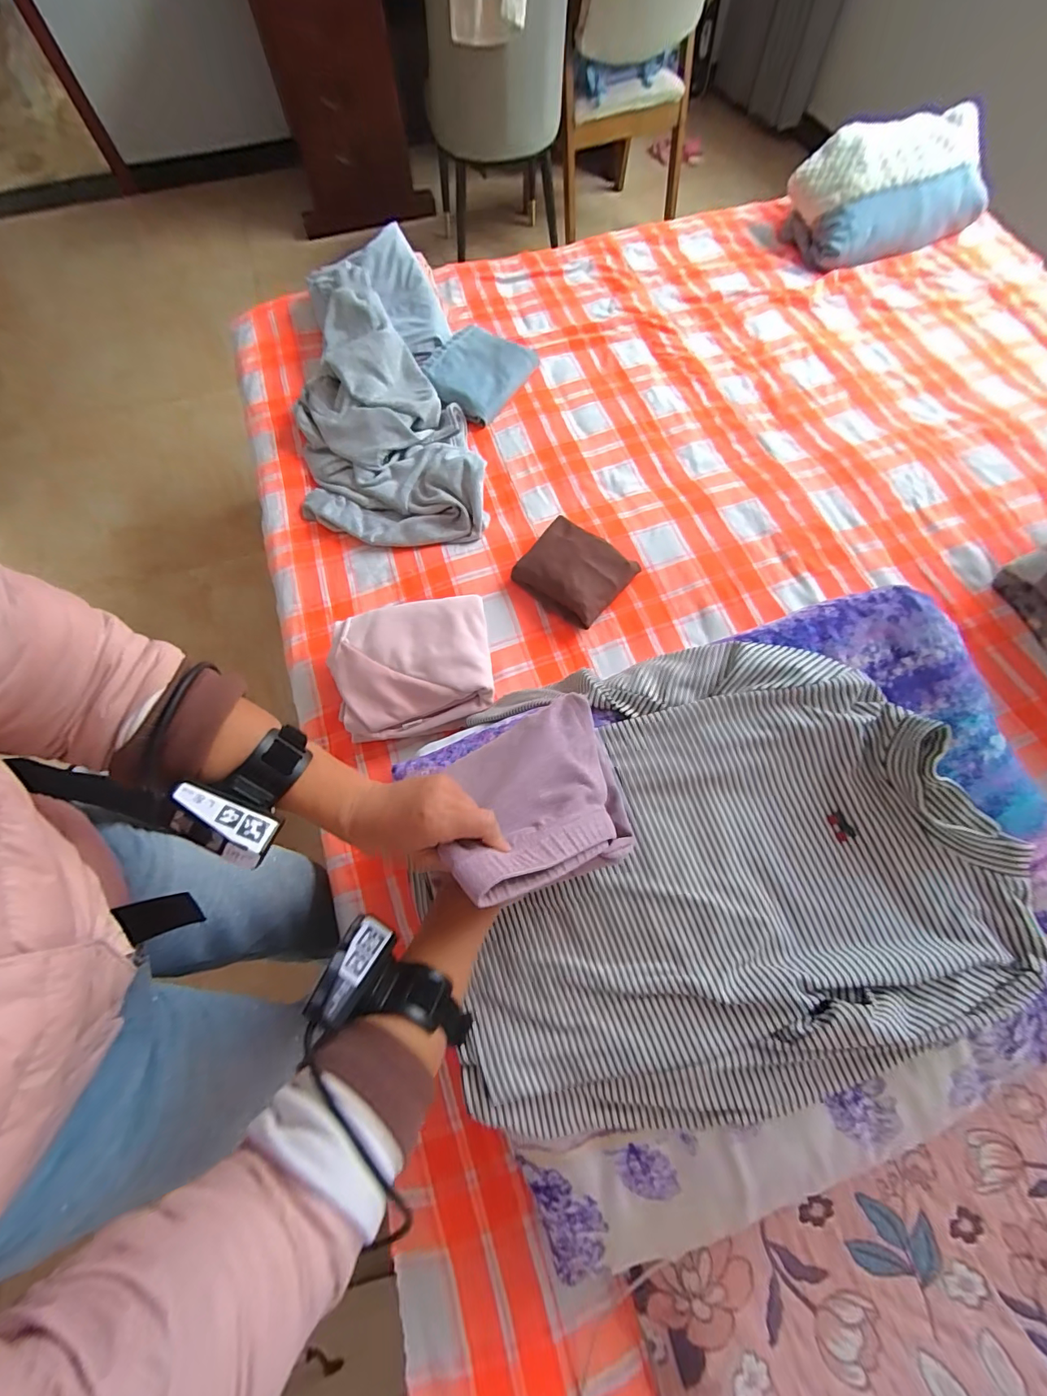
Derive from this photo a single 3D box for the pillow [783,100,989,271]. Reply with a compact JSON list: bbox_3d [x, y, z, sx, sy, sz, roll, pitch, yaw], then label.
[{"bbox_3d":[0.875,-1.208,1.129,0.404,0.161,0.250,-11,68,-4],"label":"pillow"}]

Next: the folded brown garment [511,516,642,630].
[{"bbox_3d":[0.085,-0.216,0.803,0.169,0.057,0.152,38,73,15],"label":"folded brown garment"}]

